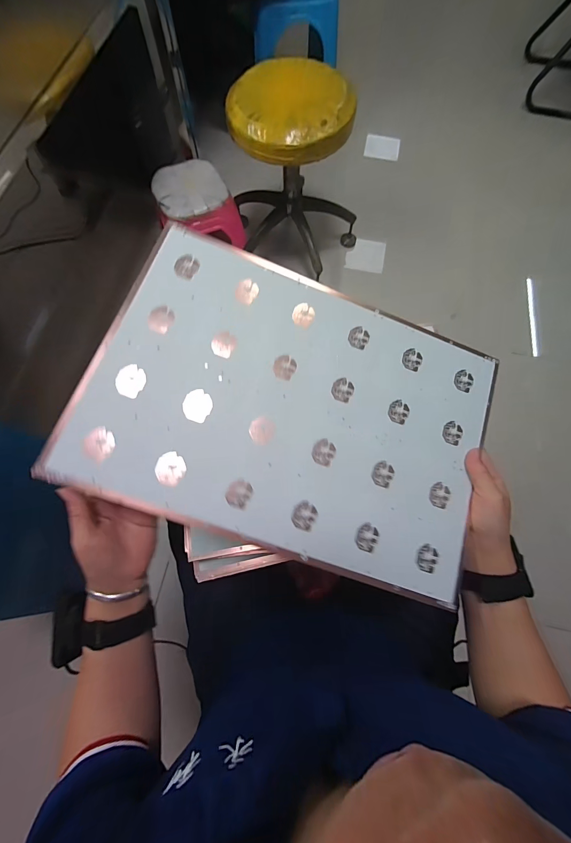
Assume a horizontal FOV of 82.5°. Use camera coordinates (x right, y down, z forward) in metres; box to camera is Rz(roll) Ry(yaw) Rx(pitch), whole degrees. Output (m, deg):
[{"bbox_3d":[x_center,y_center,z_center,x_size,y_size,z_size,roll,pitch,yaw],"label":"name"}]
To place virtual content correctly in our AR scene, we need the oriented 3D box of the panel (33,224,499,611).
[{"bbox_3d":[0.018,-0.016,0.347,0.411,0.008,0.290,21,75,-6],"label":"panel"}]

